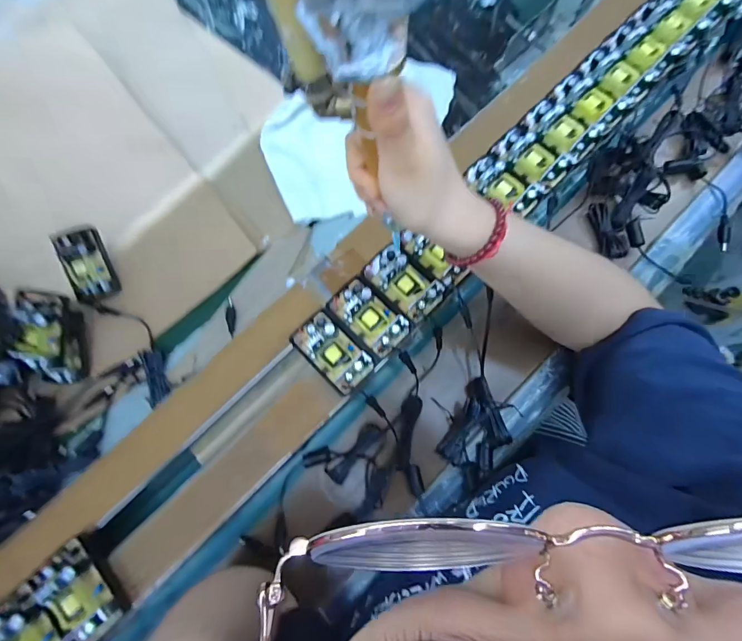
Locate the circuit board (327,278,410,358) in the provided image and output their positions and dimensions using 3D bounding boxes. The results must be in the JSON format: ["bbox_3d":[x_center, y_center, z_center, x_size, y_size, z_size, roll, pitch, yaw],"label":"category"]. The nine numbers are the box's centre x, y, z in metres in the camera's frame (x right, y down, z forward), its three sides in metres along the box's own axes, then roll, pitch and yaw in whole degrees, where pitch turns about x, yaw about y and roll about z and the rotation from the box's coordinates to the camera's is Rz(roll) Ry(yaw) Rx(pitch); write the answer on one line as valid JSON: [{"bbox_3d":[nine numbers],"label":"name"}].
[{"bbox_3d":[-0.004,-0.006,0.367,0.043,0.022,0.075,-42,76,-10],"label":"circuit board"}]

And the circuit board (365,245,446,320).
[{"bbox_3d":[0.031,-0.041,0.376,0.041,0.021,0.074,-44,76,-11],"label":"circuit board"}]

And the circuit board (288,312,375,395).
[{"bbox_3d":[-0.038,0.029,0.361,0.043,0.022,0.078,-44,76,-11],"label":"circuit board"}]

